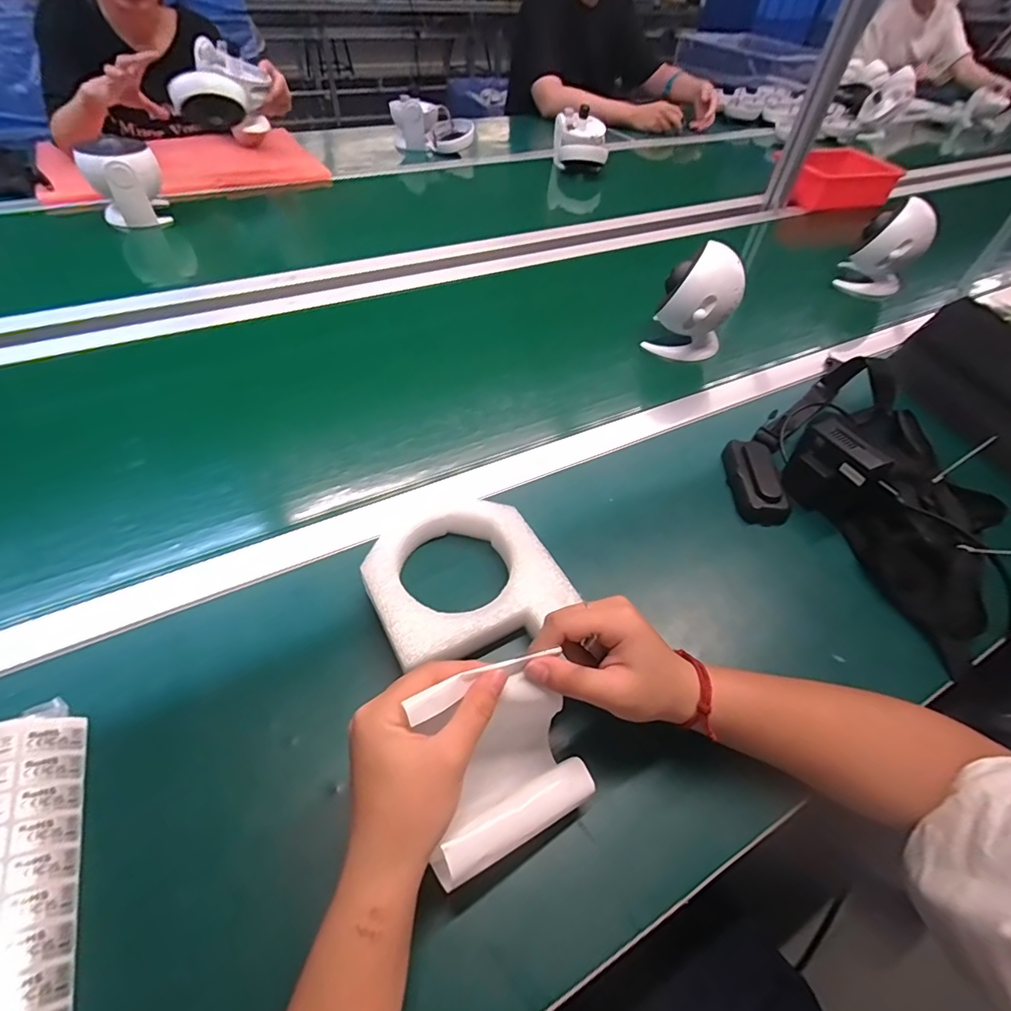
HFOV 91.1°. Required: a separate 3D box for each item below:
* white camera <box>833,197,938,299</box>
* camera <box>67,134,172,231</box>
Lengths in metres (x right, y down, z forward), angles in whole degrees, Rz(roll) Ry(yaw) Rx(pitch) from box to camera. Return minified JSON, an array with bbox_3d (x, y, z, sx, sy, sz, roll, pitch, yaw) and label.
[{"bbox_3d":[0.684,-0.452,0.894,0.101,0.181,0.131,35,56,23],"label":"white camera"},{"bbox_3d":[-0.654,-0.559,0.853,0.114,0.107,0.088,-22,55,-21],"label":"camera"}]

